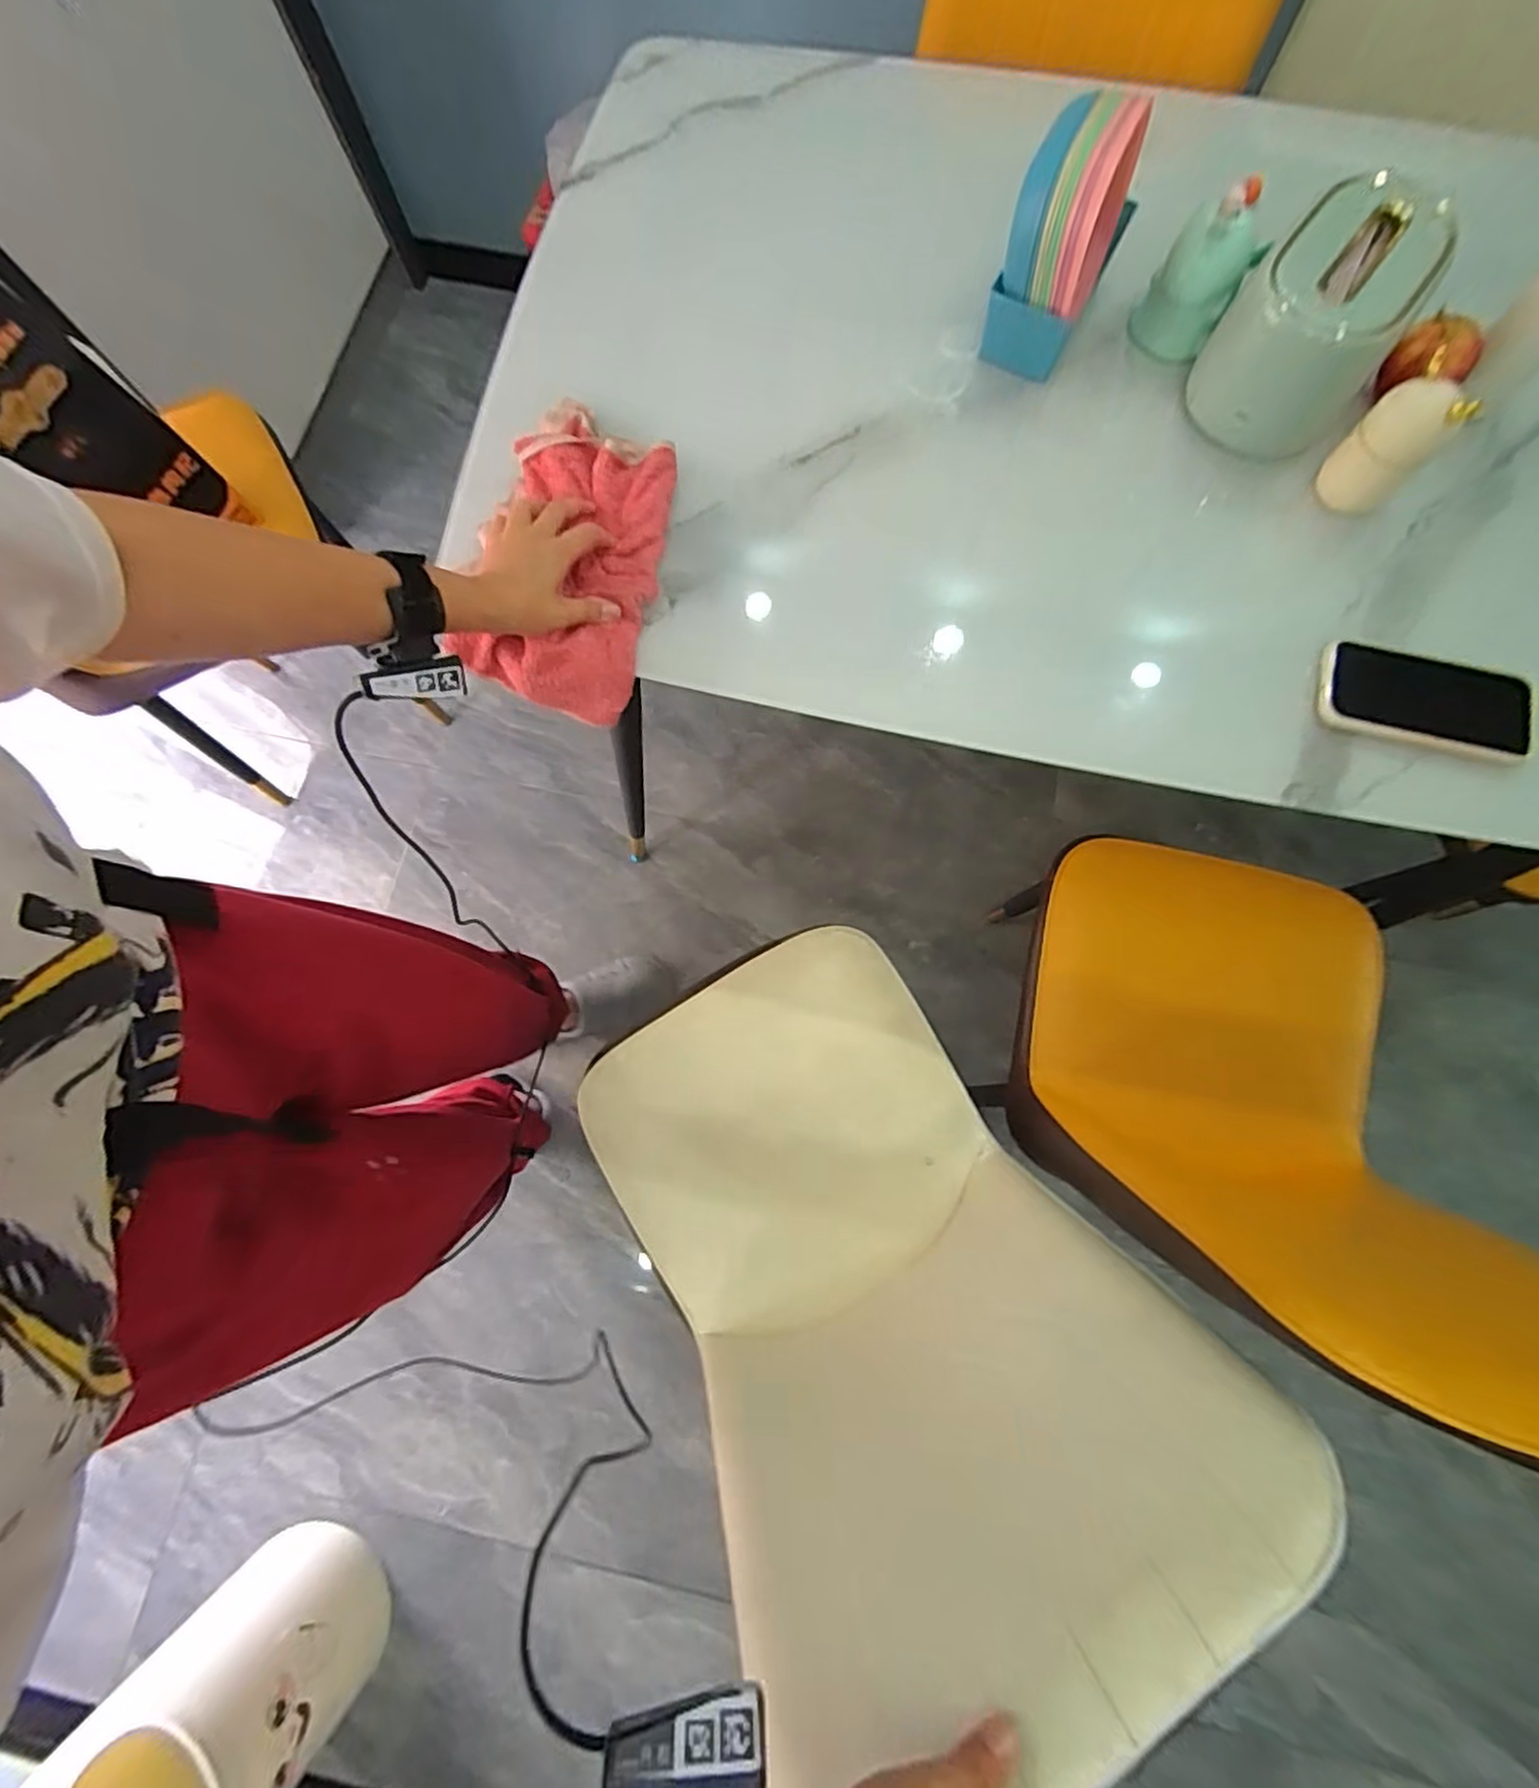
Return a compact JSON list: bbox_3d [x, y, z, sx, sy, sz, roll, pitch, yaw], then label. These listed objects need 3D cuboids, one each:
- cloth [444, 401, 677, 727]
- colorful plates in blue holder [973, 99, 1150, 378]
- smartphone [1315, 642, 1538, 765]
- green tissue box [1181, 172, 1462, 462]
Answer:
[{"bbox_3d":[-0.168,-0.289,0.596,0.151,0.052,0.264,7,85,3],"label":"cloth"},{"bbox_3d":[0.256,-0.577,0.603,0.083,0.144,0.148,24,79,6],"label":"colorful plates in blue holder"},{"bbox_3d":[0.521,-0.155,0.555,0.152,0.009,0.073,17,88,10],"label":"smartphone"},{"bbox_3d":[0.455,-0.480,0.588,0.131,0.113,0.164,35,80,8],"label":"green tissue box"}]

